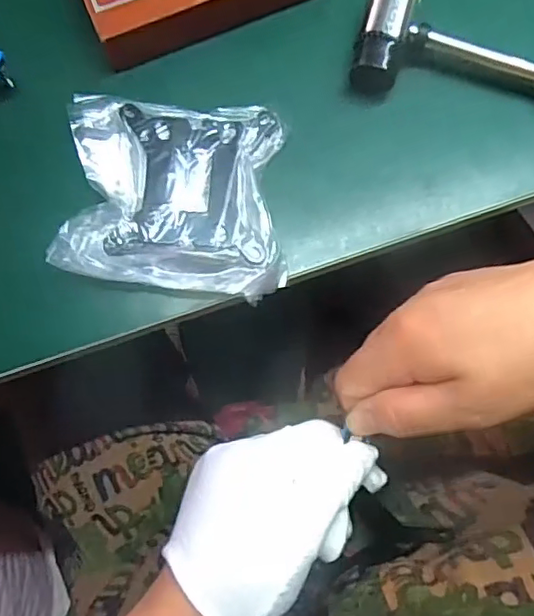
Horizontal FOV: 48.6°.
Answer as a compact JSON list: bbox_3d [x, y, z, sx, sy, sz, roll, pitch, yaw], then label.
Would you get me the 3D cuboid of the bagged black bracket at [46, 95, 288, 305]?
[{"bbox_3d":[-0.051,-0.063,0.325,0.118,0.015,0.107,4,82,1],"label":"bagged black bracket"}]

